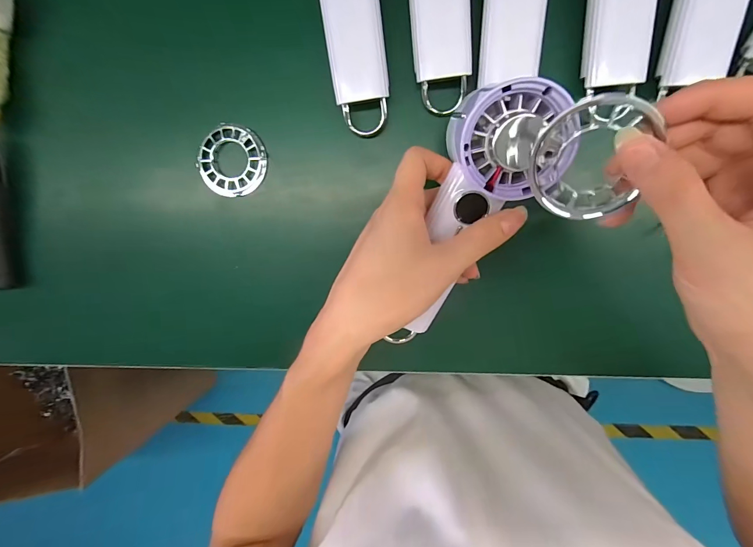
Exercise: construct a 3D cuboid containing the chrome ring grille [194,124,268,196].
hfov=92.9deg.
[{"bbox_3d":[-0.123,-0.095,0.303,0.055,0.009,0.058,1,99,5],"label":"chrome ring grille"}]

